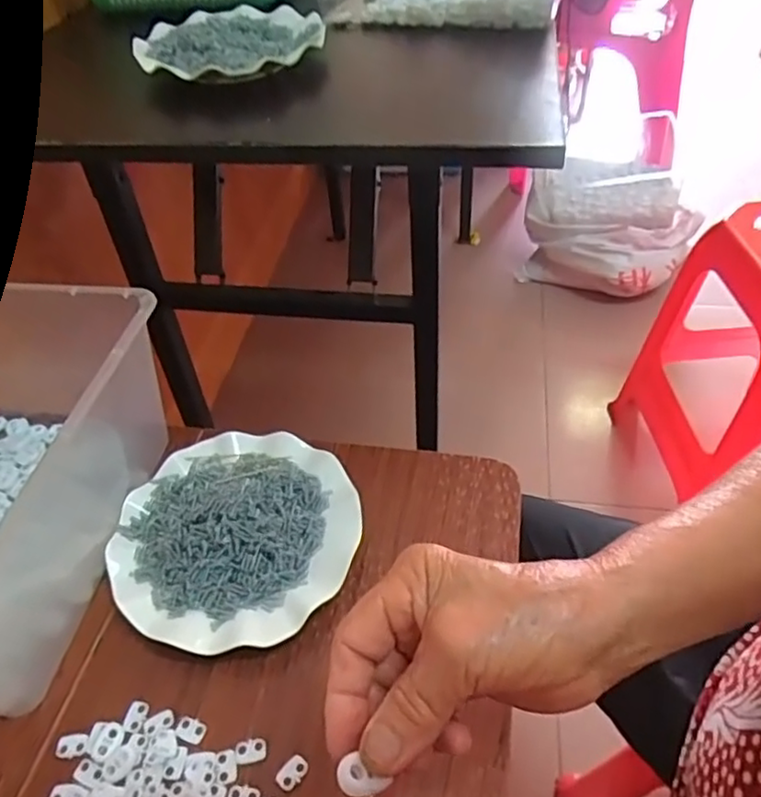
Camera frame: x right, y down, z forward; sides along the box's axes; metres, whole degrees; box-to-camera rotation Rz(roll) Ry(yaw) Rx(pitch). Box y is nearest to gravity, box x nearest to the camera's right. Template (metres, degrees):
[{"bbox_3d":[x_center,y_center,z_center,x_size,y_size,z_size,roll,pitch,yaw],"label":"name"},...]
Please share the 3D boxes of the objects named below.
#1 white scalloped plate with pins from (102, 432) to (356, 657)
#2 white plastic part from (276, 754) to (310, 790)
[{"bbox_3d":[-0.109,0.097,0.489,0.180,0.047,0.177,-2,45,2],"label":"white scalloped plate with pins"},{"bbox_3d":[-0.053,0.223,0.388,0.014,0.004,0.019,31,55,30],"label":"white plastic part"}]

